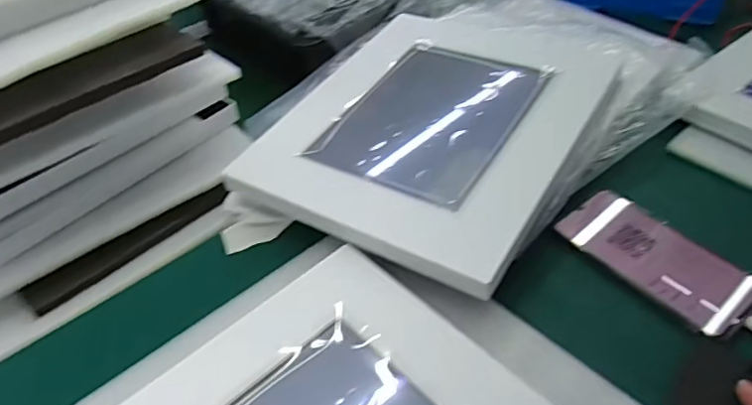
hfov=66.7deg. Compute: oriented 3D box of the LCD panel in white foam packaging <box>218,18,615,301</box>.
[{"bbox_3d":[0.058,-0.083,0.518,0.250,0.023,0.312,22,50,28],"label":"LCD panel in white foam packaging"}]

